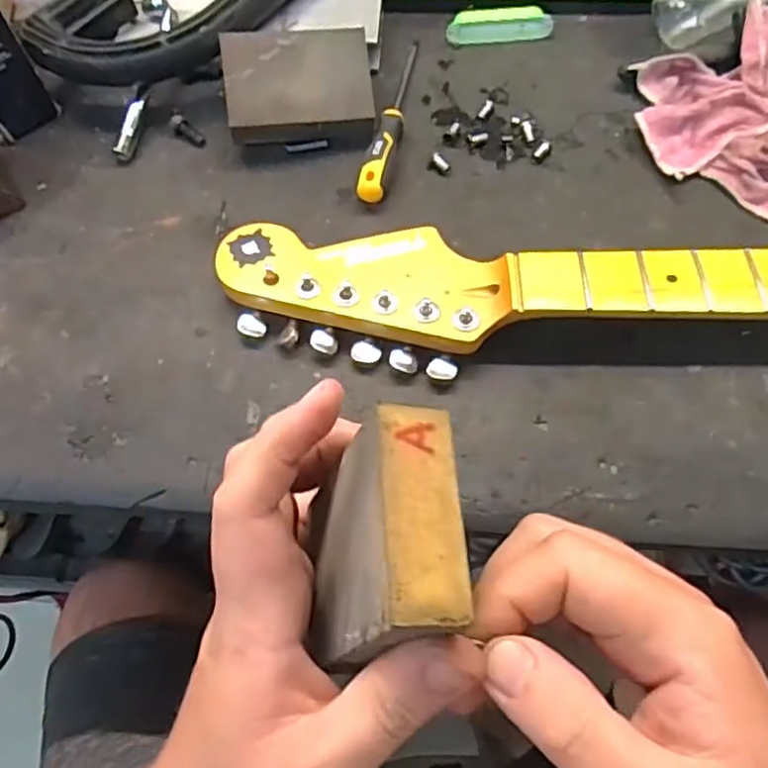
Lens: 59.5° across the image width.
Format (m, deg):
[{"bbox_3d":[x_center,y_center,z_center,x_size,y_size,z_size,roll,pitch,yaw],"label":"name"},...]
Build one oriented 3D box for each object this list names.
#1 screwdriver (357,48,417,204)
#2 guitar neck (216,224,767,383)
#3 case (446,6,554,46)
[{"bbox_3d":[0.008,-0.195,0.481,0.020,0.024,0.161,10,65,7],"label":"screwdriver"},{"bbox_3d":[0.208,-0.054,0.395,0.622,0.037,0.090,1,64,3],"label":"guitar neck"},{"bbox_3d":[0.090,-0.284,0.528,0.080,0.012,0.029,-5,64,0],"label":"case"}]

